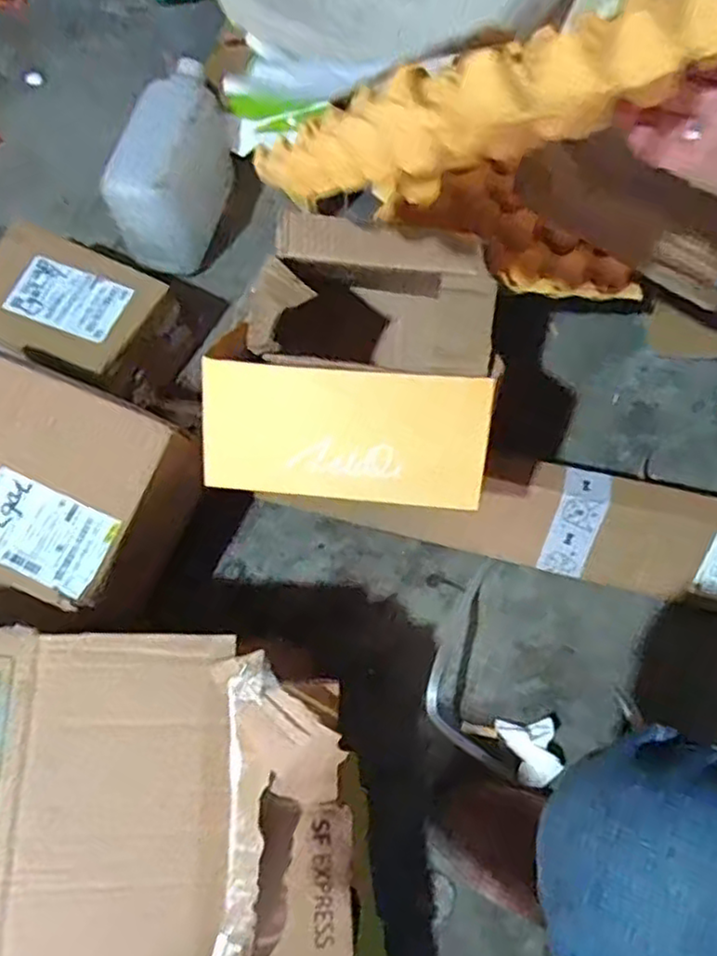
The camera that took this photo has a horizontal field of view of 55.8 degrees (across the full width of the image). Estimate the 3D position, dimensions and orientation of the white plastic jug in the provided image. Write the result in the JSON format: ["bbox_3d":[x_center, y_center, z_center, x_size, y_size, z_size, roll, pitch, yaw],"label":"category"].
[{"bbox_3d":[-0.227,-0.403,0.866,0.107,0.143,0.229,11,67,3],"label":"white plastic jug"}]

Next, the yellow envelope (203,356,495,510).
[{"bbox_3d":[-0.010,-0.033,0.522,0.214,0.008,0.103,4,109,0],"label":"yellow envelope"}]

